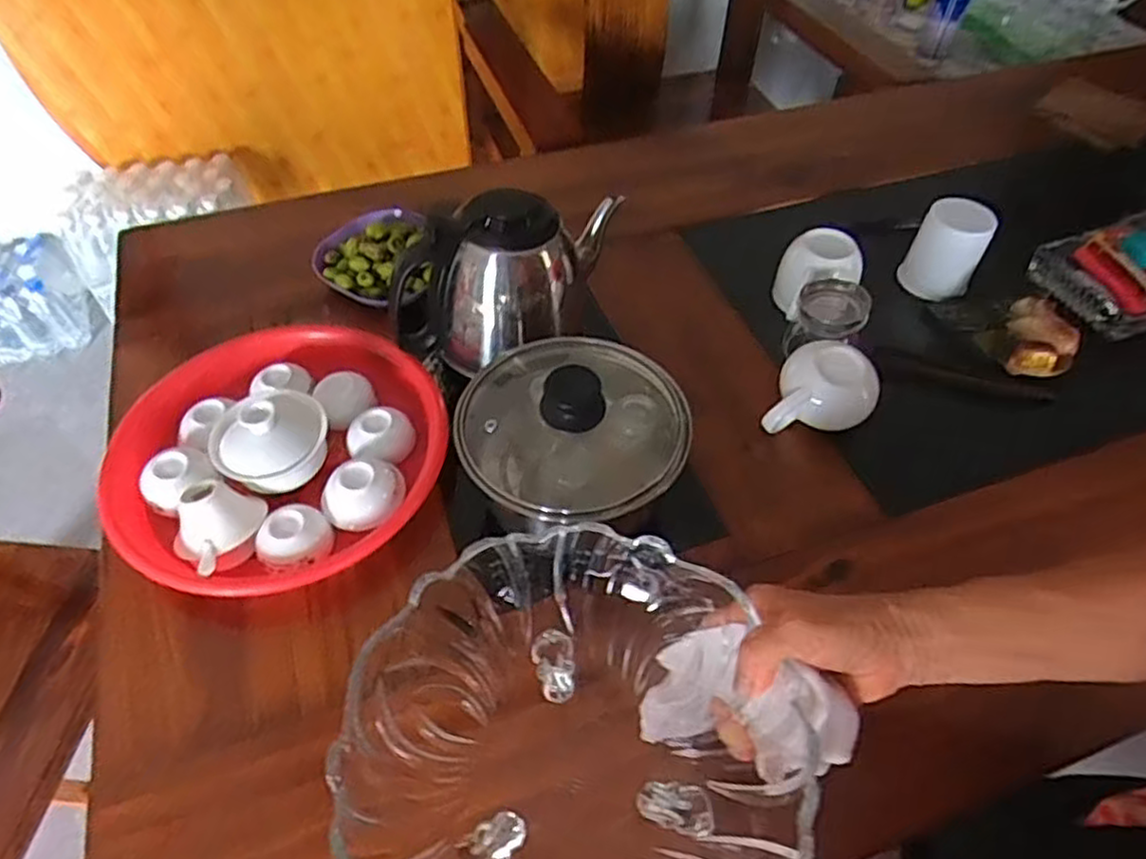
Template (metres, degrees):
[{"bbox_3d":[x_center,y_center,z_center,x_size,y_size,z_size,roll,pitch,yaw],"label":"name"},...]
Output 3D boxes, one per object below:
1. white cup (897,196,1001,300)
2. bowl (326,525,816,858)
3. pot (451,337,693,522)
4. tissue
[{"bbox_3d":[0.375,-0.183,0.723,0.066,0.073,0.058,22,54,16],"label":"white cup"},{"bbox_3d":[-0.008,0.184,0.393,0.211,0.100,0.223,-1,52,1],"label":"bowl"},{"bbox_3d":[0.002,0.006,0.531,0.157,0.128,0.162,1,51,-1],"label":"pot"},{"bbox_3d":[0.096,0.156,0.403,0.106,0.082,0.056,24,56,19],"label":"tissue"}]

